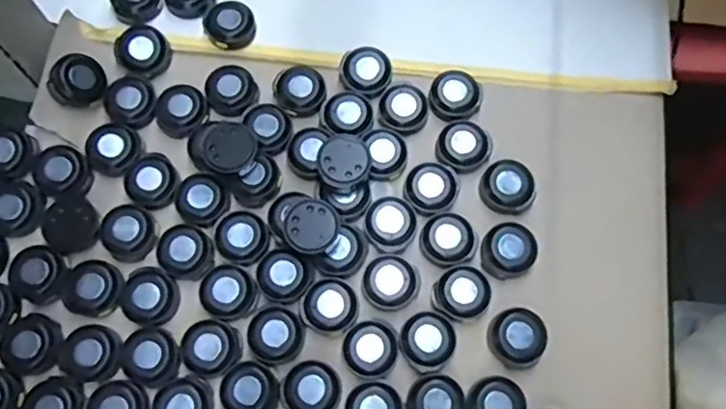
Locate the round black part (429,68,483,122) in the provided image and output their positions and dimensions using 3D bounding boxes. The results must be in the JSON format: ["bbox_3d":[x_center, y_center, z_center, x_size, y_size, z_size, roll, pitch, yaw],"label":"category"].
[{"bbox_3d":[0.054,-0.065,0.382,0.030,0.009,0.032,0,72,-1],"label":"round black part"}]

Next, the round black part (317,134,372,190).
[{"bbox_3d":[-0.011,-0.022,0.361,0.029,0.016,0.029,0,72,-1],"label":"round black part"}]

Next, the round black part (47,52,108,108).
[{"bbox_3d":[-0.162,-0.071,0.374,0.029,0.013,0.029,52,50,-27],"label":"round black part"}]

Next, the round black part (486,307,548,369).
[{"bbox_3d":[0.080,0.069,0.341,0.029,0.010,0.028,0,72,-1],"label":"round black part"}]

